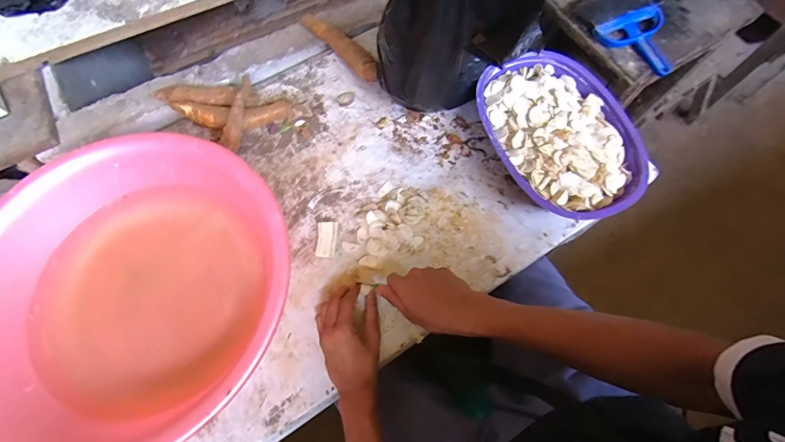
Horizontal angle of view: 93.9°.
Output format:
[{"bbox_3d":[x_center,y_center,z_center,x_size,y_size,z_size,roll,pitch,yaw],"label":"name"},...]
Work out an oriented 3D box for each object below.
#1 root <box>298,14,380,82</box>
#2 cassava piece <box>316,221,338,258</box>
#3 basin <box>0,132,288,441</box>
[{"bbox_3d":[-0.098,-0.334,0.702,0.042,0.045,0.211,-41,74,-13],"label":"root"},{"bbox_3d":[-0.101,0.030,0.575,0.029,0.018,0.059,-1,70,1],"label":"cassava piece"},{"bbox_3d":[-0.342,0.093,0.501,0.410,0.119,0.391,0,70,1],"label":"basin"}]

